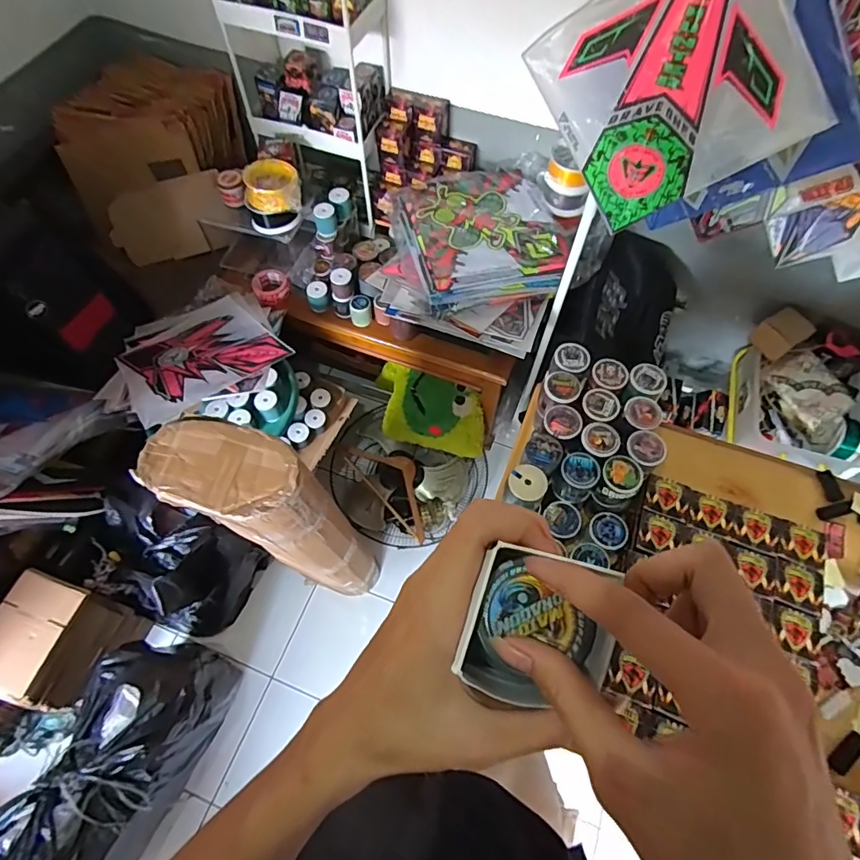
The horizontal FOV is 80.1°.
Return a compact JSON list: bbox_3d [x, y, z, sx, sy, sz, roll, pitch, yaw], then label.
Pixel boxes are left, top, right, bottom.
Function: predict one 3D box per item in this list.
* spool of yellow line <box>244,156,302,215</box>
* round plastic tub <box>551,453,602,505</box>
[{"bbox_3d":[-0.397,-0.607,1.285,0.141,0.073,0.113,-18,64,-10],"label":"spool of yellow line"},{"bbox_3d":[0.212,0.073,0.746,0.056,0.071,0.054,0,62,0],"label":"round plastic tub"}]

